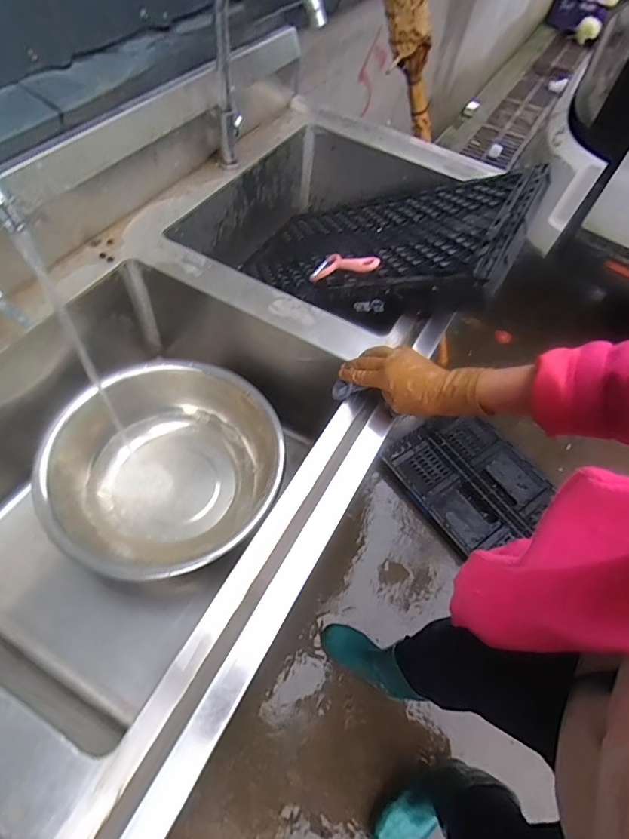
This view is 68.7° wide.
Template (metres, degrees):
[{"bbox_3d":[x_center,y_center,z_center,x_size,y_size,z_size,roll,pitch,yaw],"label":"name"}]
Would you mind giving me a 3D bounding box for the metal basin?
[{"bbox_3d":[-0.206,0.085,0.713,0.295,0.137,0.320,4,57,-5],"label":"metal basin"}]

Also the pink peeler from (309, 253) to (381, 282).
[{"bbox_3d":[0.048,-0.267,0.798,0.138,0.024,0.059,12,47,42],"label":"pink peeler"}]

